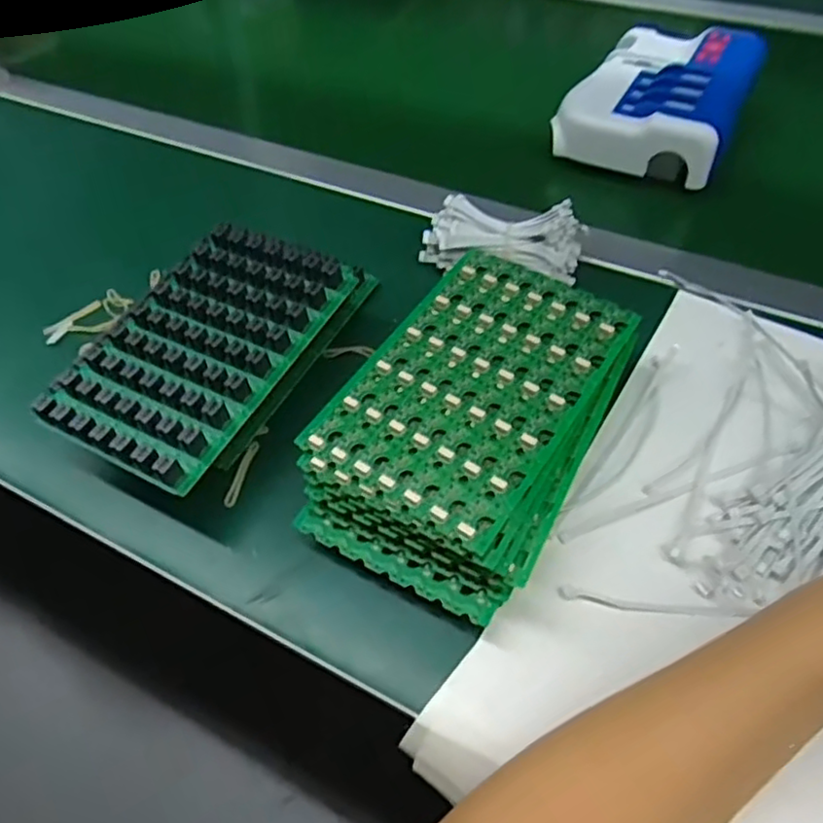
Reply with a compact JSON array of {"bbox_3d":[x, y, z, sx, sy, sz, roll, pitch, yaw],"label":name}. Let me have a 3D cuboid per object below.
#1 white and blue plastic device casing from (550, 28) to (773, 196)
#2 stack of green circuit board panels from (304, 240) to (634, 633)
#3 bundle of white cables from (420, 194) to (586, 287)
[{"bbox_3d":[0.224,-0.286,0.597,0.139,0.073,0.181,24,58,20],"label":"white and blue plastic device casing"},{"bbox_3d":[0.037,0.000,0.396,0.137,0.058,0.209,24,58,21],"label":"stack of green circuit board panels"},{"bbox_3d":[0.070,-0.131,0.499,0.117,0.044,0.050,9,54,11],"label":"bundle of white cables"}]

